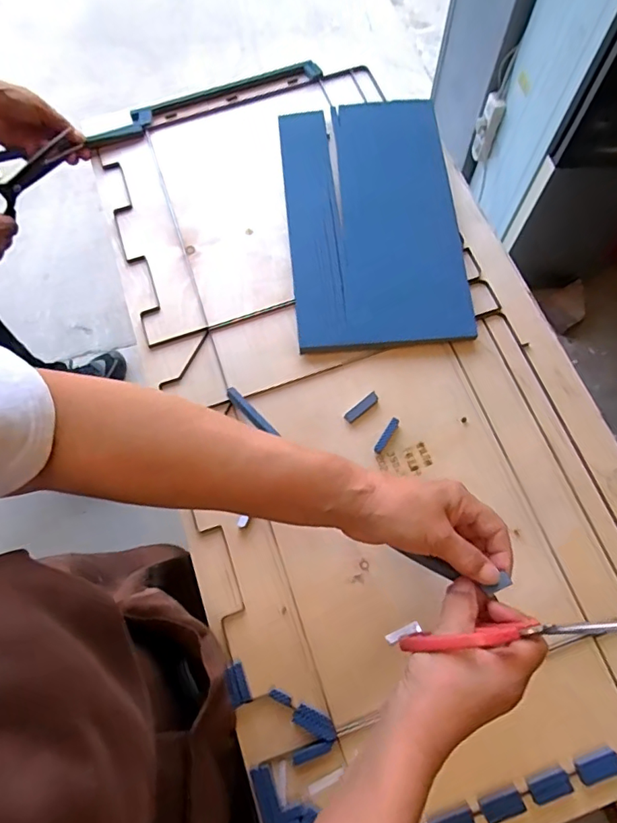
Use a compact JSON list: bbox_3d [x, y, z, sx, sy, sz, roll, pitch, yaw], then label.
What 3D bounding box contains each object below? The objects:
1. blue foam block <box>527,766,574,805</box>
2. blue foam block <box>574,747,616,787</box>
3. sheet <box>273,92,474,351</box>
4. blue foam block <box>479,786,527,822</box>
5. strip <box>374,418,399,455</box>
[{"bbox_3d":[0.214,0.332,0.447,0.037,0.005,0.020,-19,71,-6],"label":"blue foam block"},{"bbox_3d":[0.259,0.317,0.451,0.038,0.007,0.020,-17,70,-5],"label":"blue foam block"},{"bbox_3d":[0.080,-0.252,0.647,0.209,0.018,0.371,-5,70,-1],"label":"sheet"},{"bbox_3d":[0.169,0.344,0.440,0.036,0.010,0.020,-19,71,-5],"label":"blue foam block"},{"bbox_3d":[0.085,0.027,0.553,0.010,0.004,0.045,34,74,13],"label":"strip"}]

